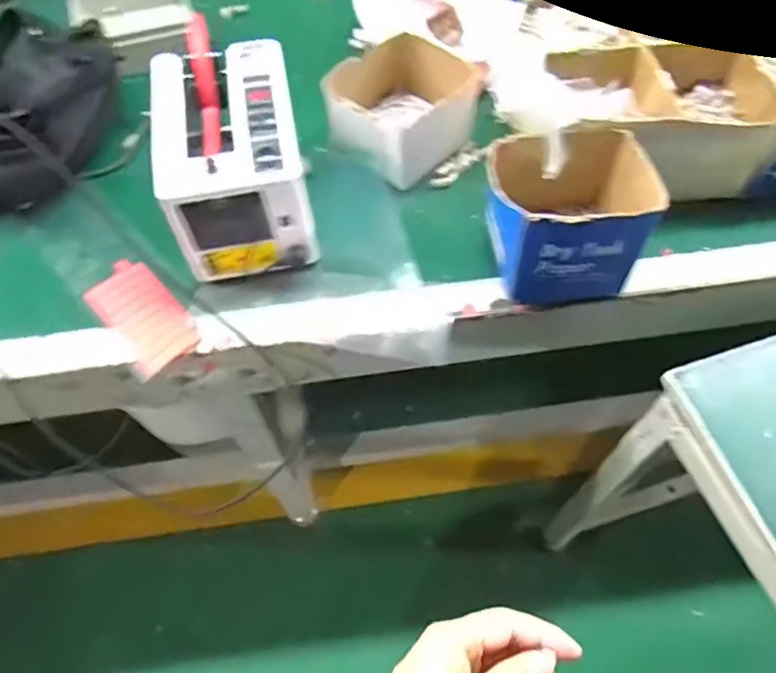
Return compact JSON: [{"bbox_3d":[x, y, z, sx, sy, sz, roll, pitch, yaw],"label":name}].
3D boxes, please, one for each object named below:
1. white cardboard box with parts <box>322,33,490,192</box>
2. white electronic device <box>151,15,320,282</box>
[{"bbox_3d":[0.007,-0.287,0.724,0.160,0.074,0.168,37,68,20],"label":"white cardboard box with parts"},{"bbox_3d":[-0.166,-0.190,0.645,0.137,0.133,0.213,-10,61,-4],"label":"white electronic device"}]

